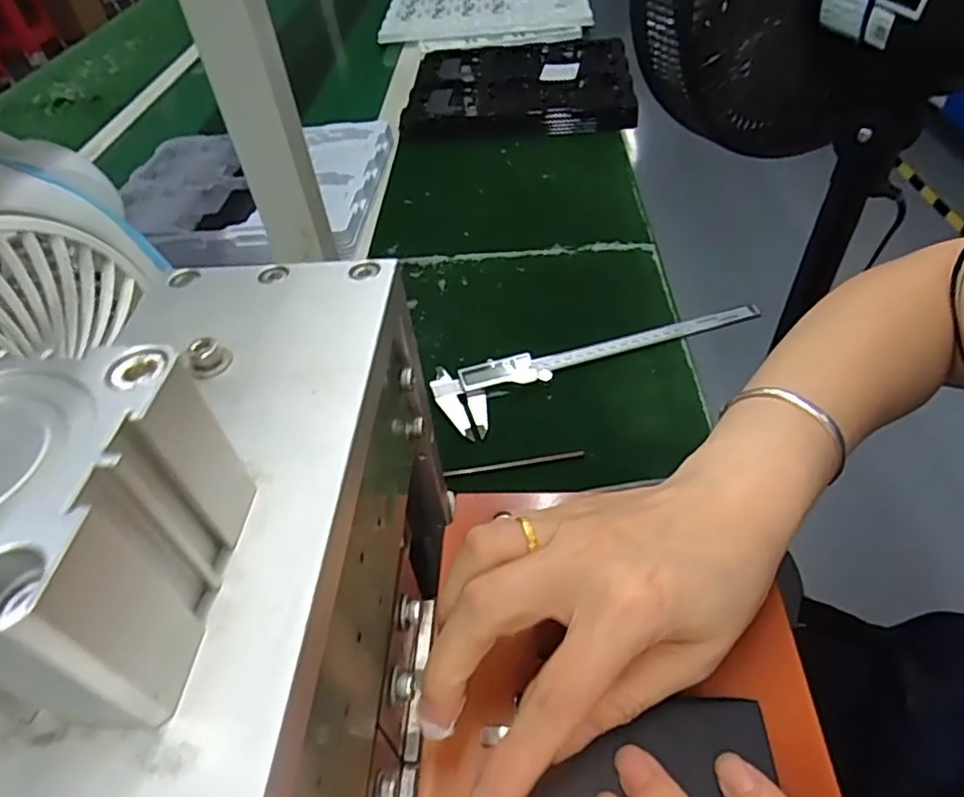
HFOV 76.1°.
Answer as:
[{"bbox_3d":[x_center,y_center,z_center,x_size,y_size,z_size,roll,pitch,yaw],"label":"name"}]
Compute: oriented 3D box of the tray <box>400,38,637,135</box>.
[{"bbox_3d":[0.053,-0.473,0.924,0.313,0.043,0.329,-1,46,6],"label":"tray"}]

